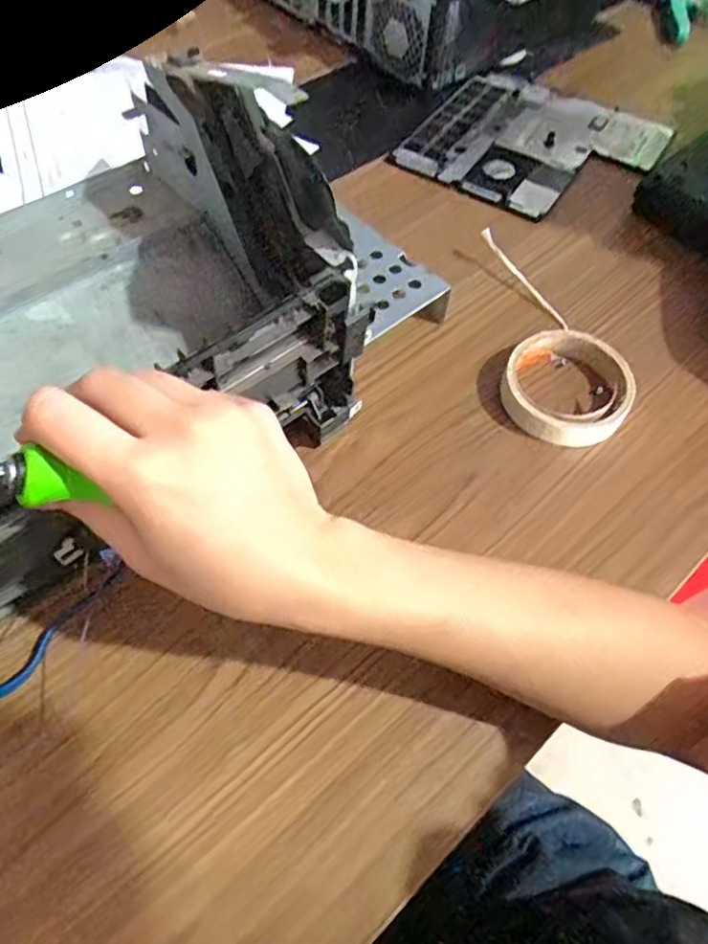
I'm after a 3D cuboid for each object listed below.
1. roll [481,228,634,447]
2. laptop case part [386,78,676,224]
[{"bbox_3d":[0.146,-0.098,0.460,0.090,0.032,0.186,6,59,-1],"label":"roll"},{"bbox_3d":[0.174,-0.317,0.608,0.206,0.013,0.221,30,61,13],"label":"laptop case part"}]

